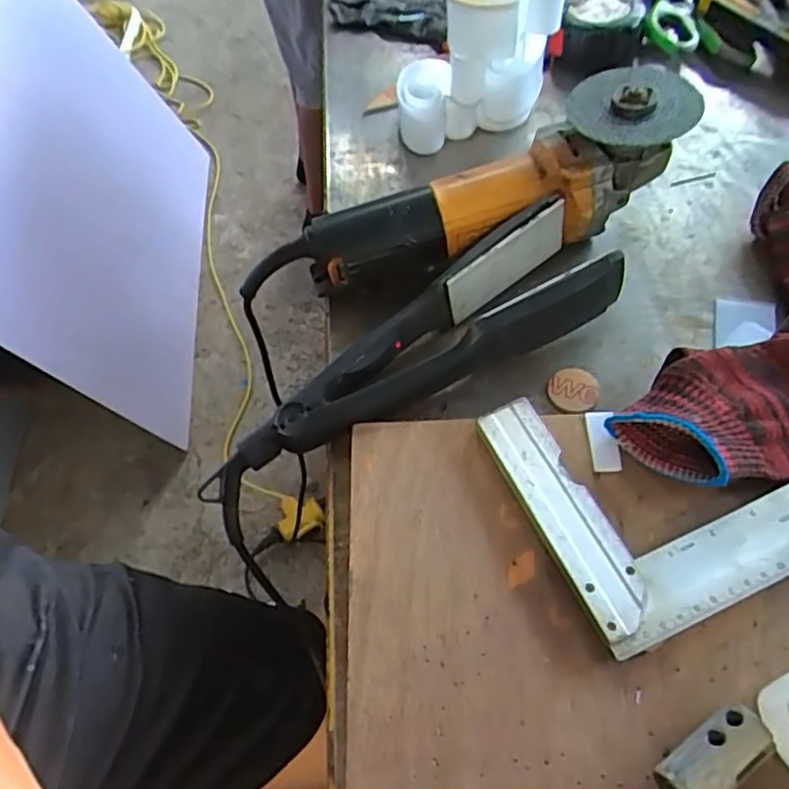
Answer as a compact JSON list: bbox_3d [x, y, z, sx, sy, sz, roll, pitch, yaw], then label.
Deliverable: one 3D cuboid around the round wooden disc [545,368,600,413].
[{"bbox_3d":[0.119,-0.003,0.439,0.032,0.005,0.033,-4,58,6],"label":"round wooden disc"}]

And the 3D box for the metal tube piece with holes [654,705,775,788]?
[{"bbox_3d":[0.143,0.164,0.297,0.049,0.025,0.024,-33,59,-13],"label":"metal tube piece with holes"}]

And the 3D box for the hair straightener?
[{"bbox_3d":[0.018,-0.035,0.429,0.268,0.055,0.078,-29,59,-13],"label":"hair straightener"}]

